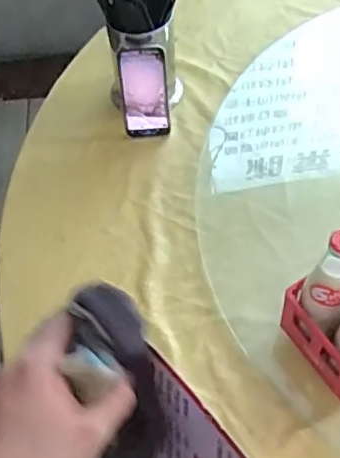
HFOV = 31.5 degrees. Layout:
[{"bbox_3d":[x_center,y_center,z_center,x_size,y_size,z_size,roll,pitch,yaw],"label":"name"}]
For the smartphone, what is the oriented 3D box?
[{"bbox_3d":[-0.040,-0.218,0.981,0.073,0.153,0.014,-3,40,2],"label":"smartphone"}]

